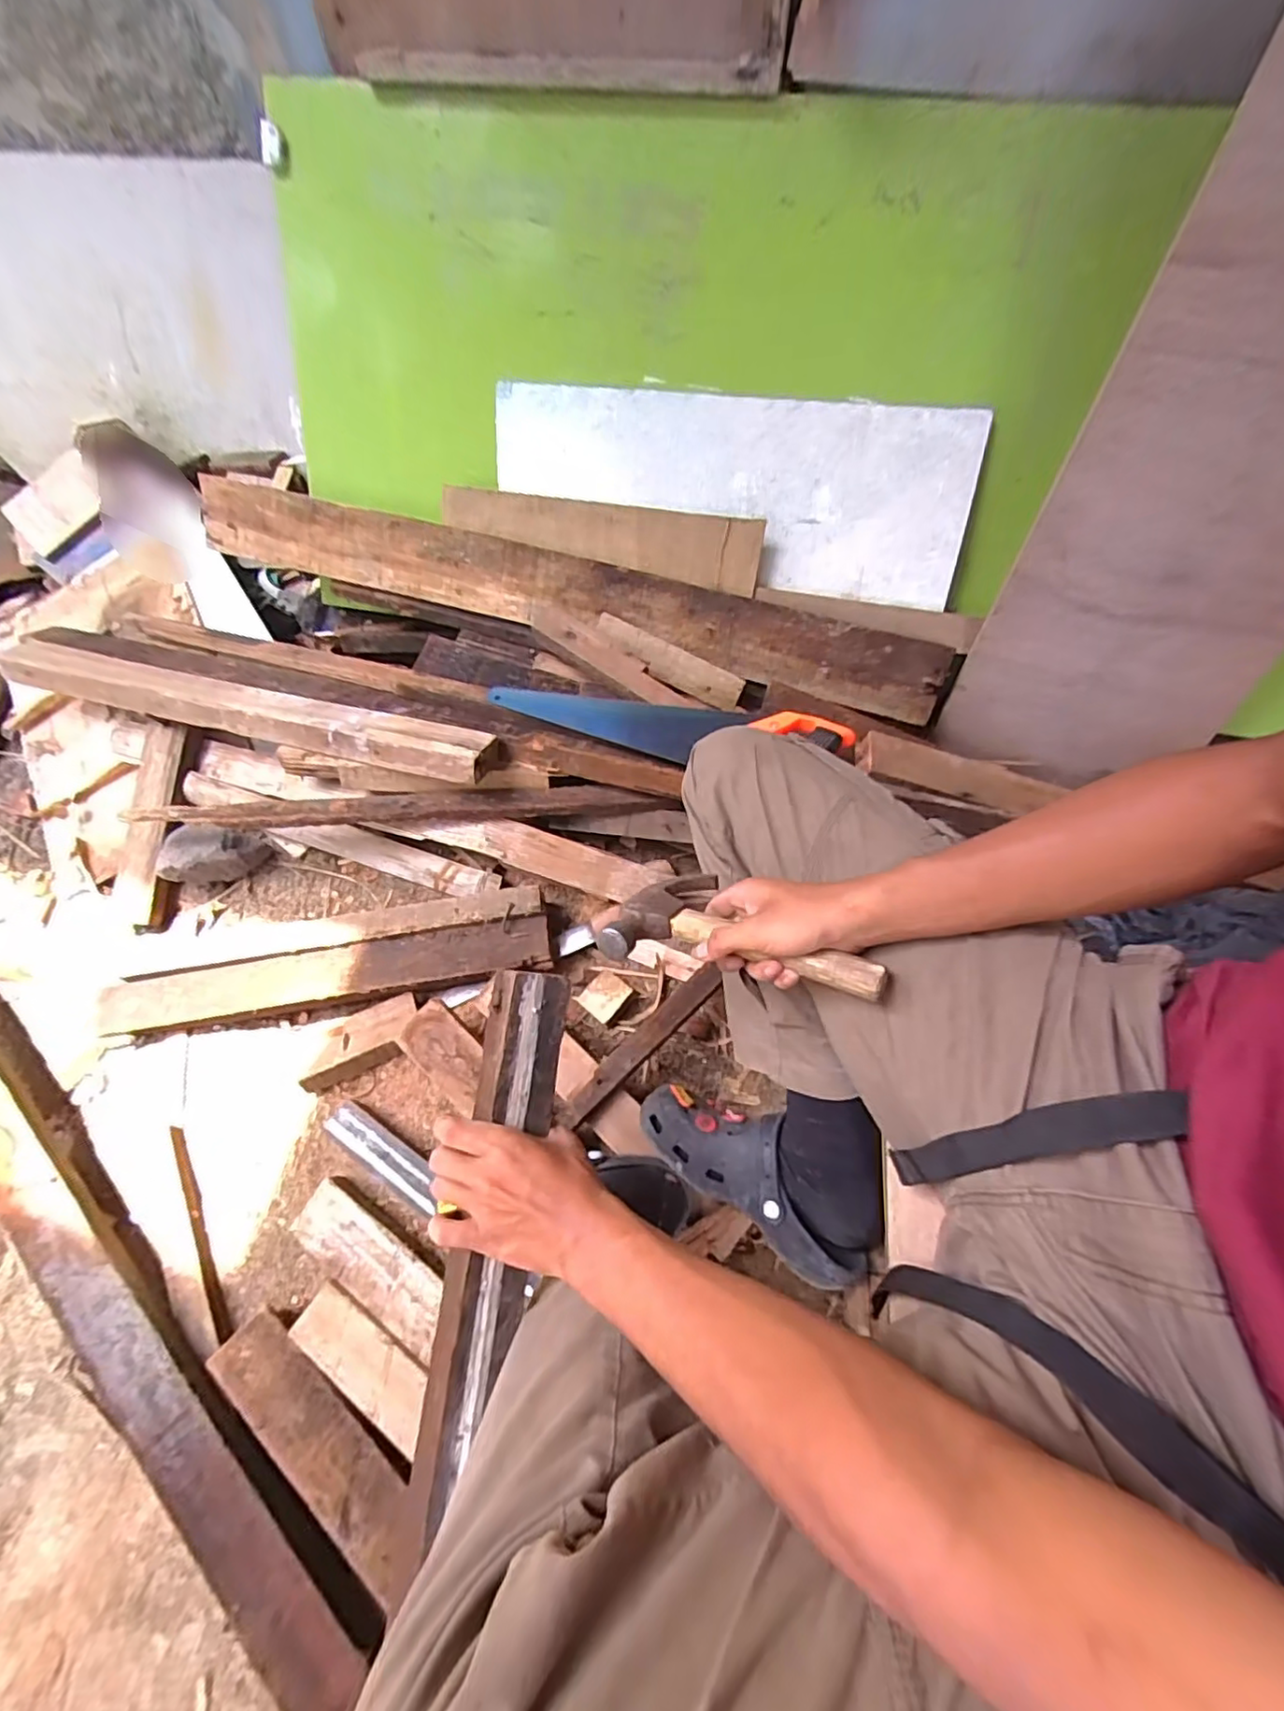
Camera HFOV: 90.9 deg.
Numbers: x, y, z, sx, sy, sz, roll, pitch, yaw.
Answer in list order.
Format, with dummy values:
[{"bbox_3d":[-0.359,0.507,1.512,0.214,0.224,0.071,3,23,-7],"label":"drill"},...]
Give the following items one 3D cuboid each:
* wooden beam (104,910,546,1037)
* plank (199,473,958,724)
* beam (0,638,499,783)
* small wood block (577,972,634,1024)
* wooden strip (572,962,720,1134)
[{"bbox_3d":[-0.391,0.149,0.789,0.548,0.033,0.071,-8,64,-2],"label":"wooden beam"},{"bbox_3d":[-0.110,-0.353,0.843,1.008,0.104,0.034,16,25,6],"label":"plank"},{"bbox_3d":[-0.524,-0.202,0.815,0.708,0.043,0.078,14,67,7],"label":"beam"},{"bbox_3d":[-0.045,0.179,0.799,0.054,0.024,0.054,38,71,18],"label":"small wood block"},{"bbox_3d":[0.006,0.206,0.708,0.220,0.013,0.029,-41,71,-16],"label":"wooden strip"}]

